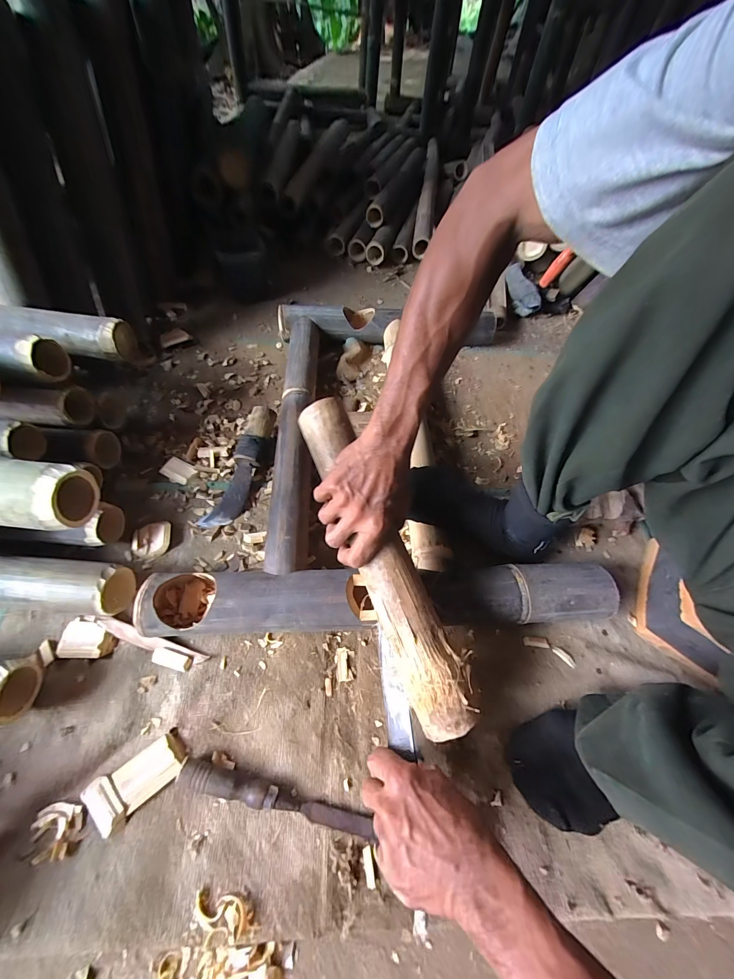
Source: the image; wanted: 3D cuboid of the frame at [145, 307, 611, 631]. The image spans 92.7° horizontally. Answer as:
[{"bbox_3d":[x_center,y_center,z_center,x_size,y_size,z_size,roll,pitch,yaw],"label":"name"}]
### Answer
[{"bbox_3d":[-0.003,-0.114,0.649,0.578,0.075,0.703,0,57,-4],"label":"frame"}]

